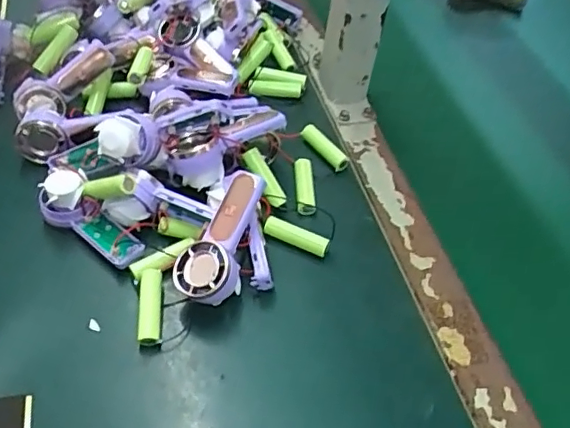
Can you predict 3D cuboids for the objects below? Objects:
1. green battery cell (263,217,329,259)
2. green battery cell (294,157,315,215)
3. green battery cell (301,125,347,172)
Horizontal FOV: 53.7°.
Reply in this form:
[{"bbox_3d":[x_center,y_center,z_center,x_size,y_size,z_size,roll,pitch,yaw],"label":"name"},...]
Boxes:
[{"bbox_3d":[0.008,0.018,0.429,0.051,0.014,0.013,22,51,12],"label":"green battery cell"},{"bbox_3d":[0.016,-0.021,0.457,0.015,0.015,0.052,1,50,-4],"label":"green battery cell"},{"bbox_3d":[0.034,-0.057,0.492,0.014,0.016,0.052,-30,59,-27],"label":"green battery cell"}]

